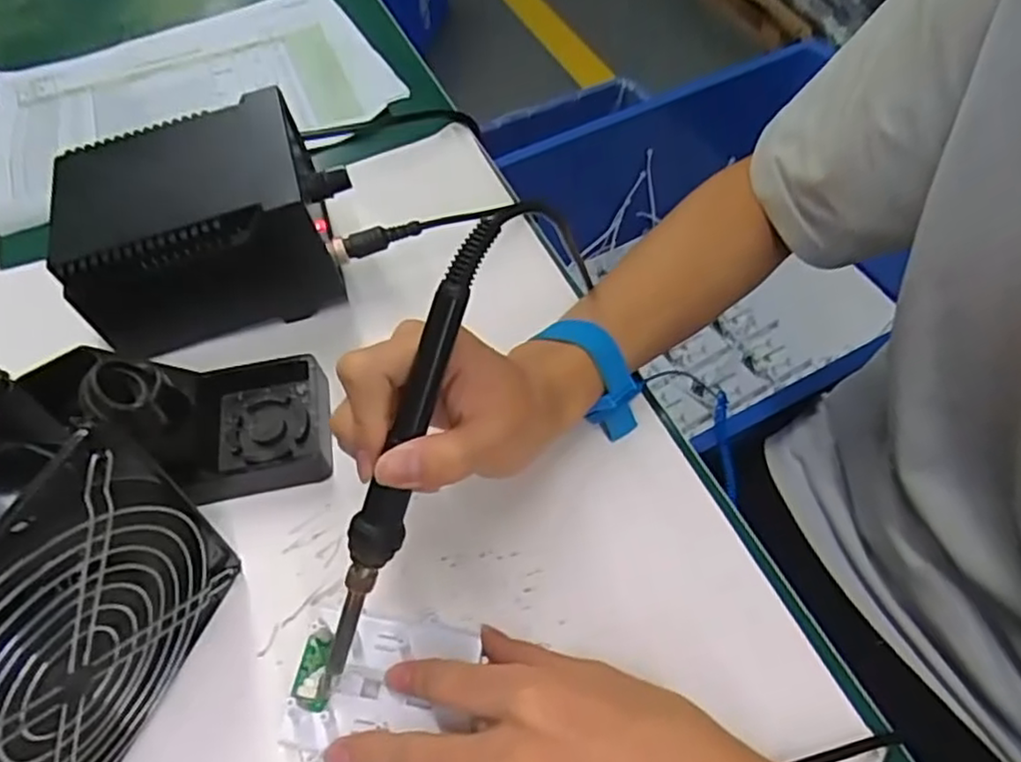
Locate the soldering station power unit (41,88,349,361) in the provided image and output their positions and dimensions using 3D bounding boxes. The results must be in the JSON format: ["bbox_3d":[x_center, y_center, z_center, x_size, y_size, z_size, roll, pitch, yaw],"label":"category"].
[{"bbox_3d":[-0.185,-0.100,0.426,0.165,0.073,0.112,-13,54,-6],"label":"soldering station power unit"}]

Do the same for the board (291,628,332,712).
[{"bbox_3d":[-0.088,0.130,0.311,0.017,0.004,0.034,0,49,5],"label":"board"}]

